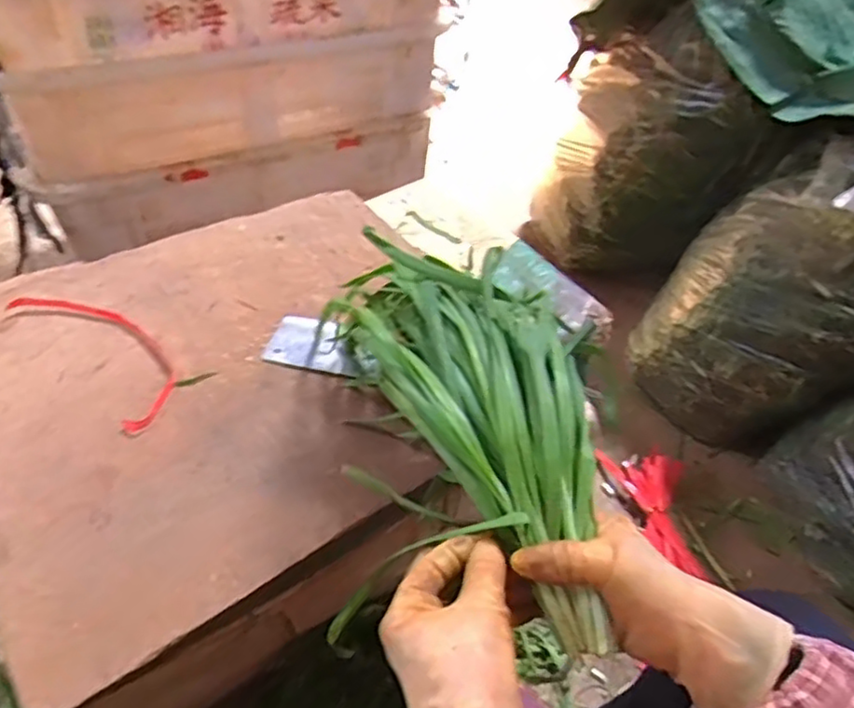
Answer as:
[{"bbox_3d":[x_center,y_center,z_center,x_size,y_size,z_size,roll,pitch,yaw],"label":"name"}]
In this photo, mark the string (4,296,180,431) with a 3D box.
[{"bbox_3d":[-0.329,-0.007,0.690,0.232,0.014,0.078,37,54,26],"label":"string"}]

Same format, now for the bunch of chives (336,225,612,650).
[{"bbox_3d":[0.047,0.038,0.480,0.142,0.075,0.321,-19,61,-21],"label":"bunch of chives"}]

